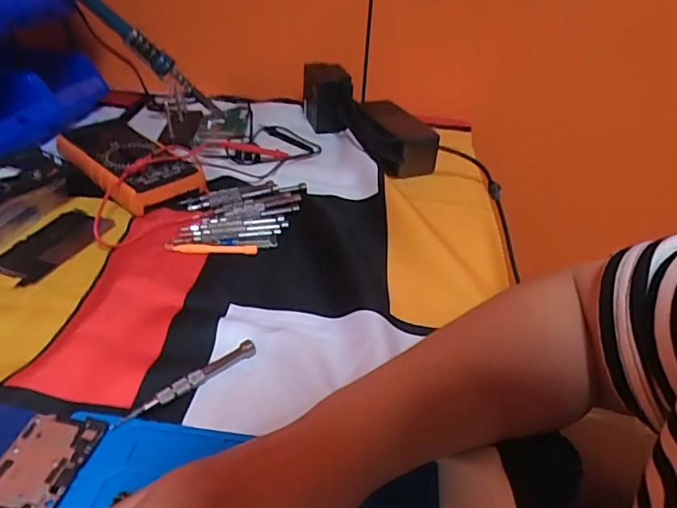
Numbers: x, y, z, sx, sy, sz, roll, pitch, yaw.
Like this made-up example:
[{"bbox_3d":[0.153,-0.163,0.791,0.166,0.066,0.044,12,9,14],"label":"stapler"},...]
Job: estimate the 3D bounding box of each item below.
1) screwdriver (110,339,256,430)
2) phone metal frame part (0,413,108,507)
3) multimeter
[{"bbox_3d":[-0.099,0.085,0.347,0.101,0.007,0.010,-25,44,-34],"label":"screwdriver"},{"bbox_3d":[-0.171,0.119,0.297,0.050,0.004,0.063,9,36,8],"label":"phone metal frame part"},{"bbox_3d":[-0.230,-0.102,0.570,0.193,0.039,0.081,31,43,33],"label":"multimeter"}]

